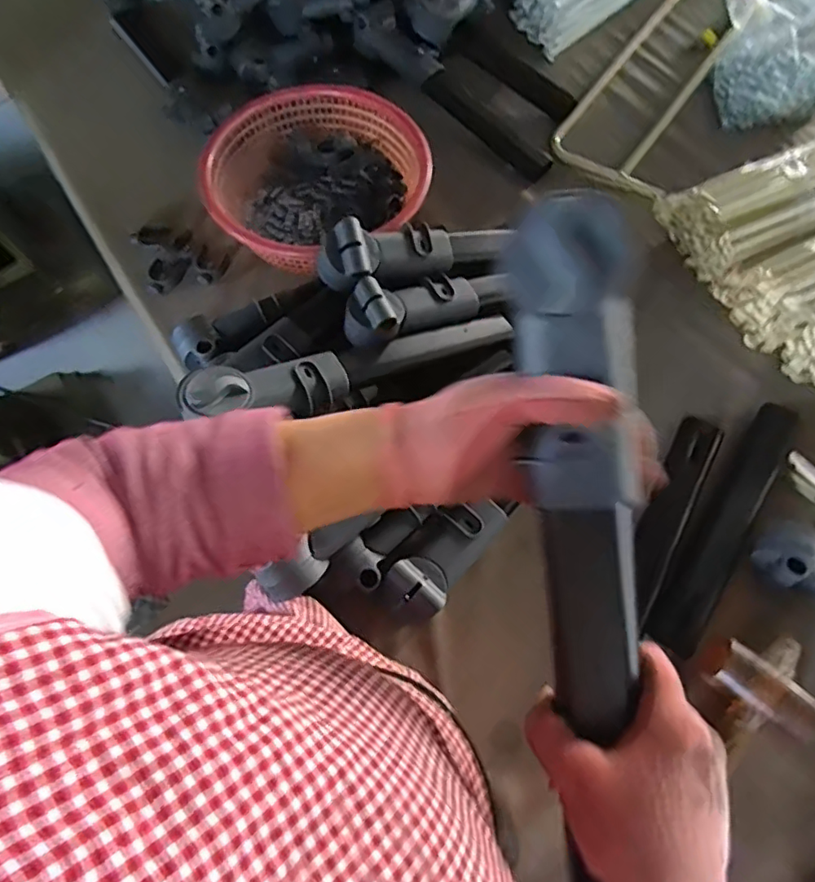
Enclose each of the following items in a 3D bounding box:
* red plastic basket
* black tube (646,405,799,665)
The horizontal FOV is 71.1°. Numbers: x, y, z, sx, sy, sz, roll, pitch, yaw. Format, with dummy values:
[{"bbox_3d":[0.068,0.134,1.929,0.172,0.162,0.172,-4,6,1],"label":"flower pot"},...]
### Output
[{"bbox_3d":[-0.117,-0.361,0.807,0.287,0.091,0.279,0,68,1],"label":"red plastic basket"},{"bbox_3d":[0.363,0.085,0.648,0.055,0.025,0.337,33,72,13],"label":"black tube"}]

